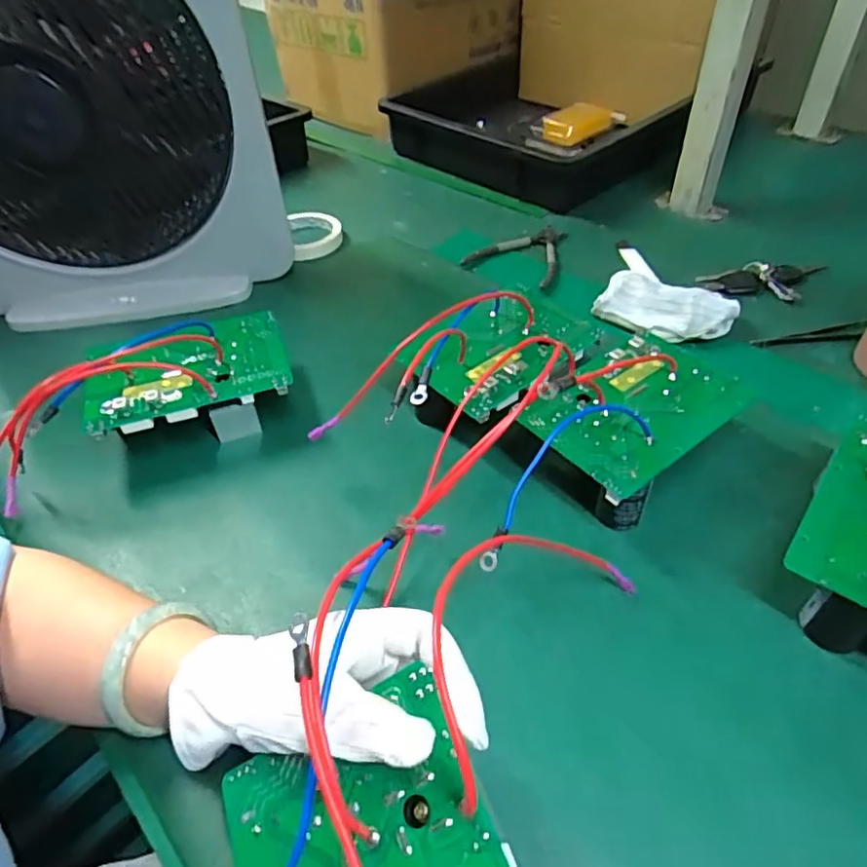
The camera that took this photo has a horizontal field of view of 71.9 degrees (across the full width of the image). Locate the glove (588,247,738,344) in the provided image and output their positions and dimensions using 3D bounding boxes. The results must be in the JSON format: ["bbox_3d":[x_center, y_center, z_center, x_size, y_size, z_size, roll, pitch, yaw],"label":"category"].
[{"bbox_3d":[0.229,-0.128,0.598,0.129,0.033,0.092,32,55,30],"label":"glove"}]

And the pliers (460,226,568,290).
[{"bbox_3d":[0.095,-0.213,0.708,0.106,0.013,0.144,10,47,13],"label":"pliers"}]

